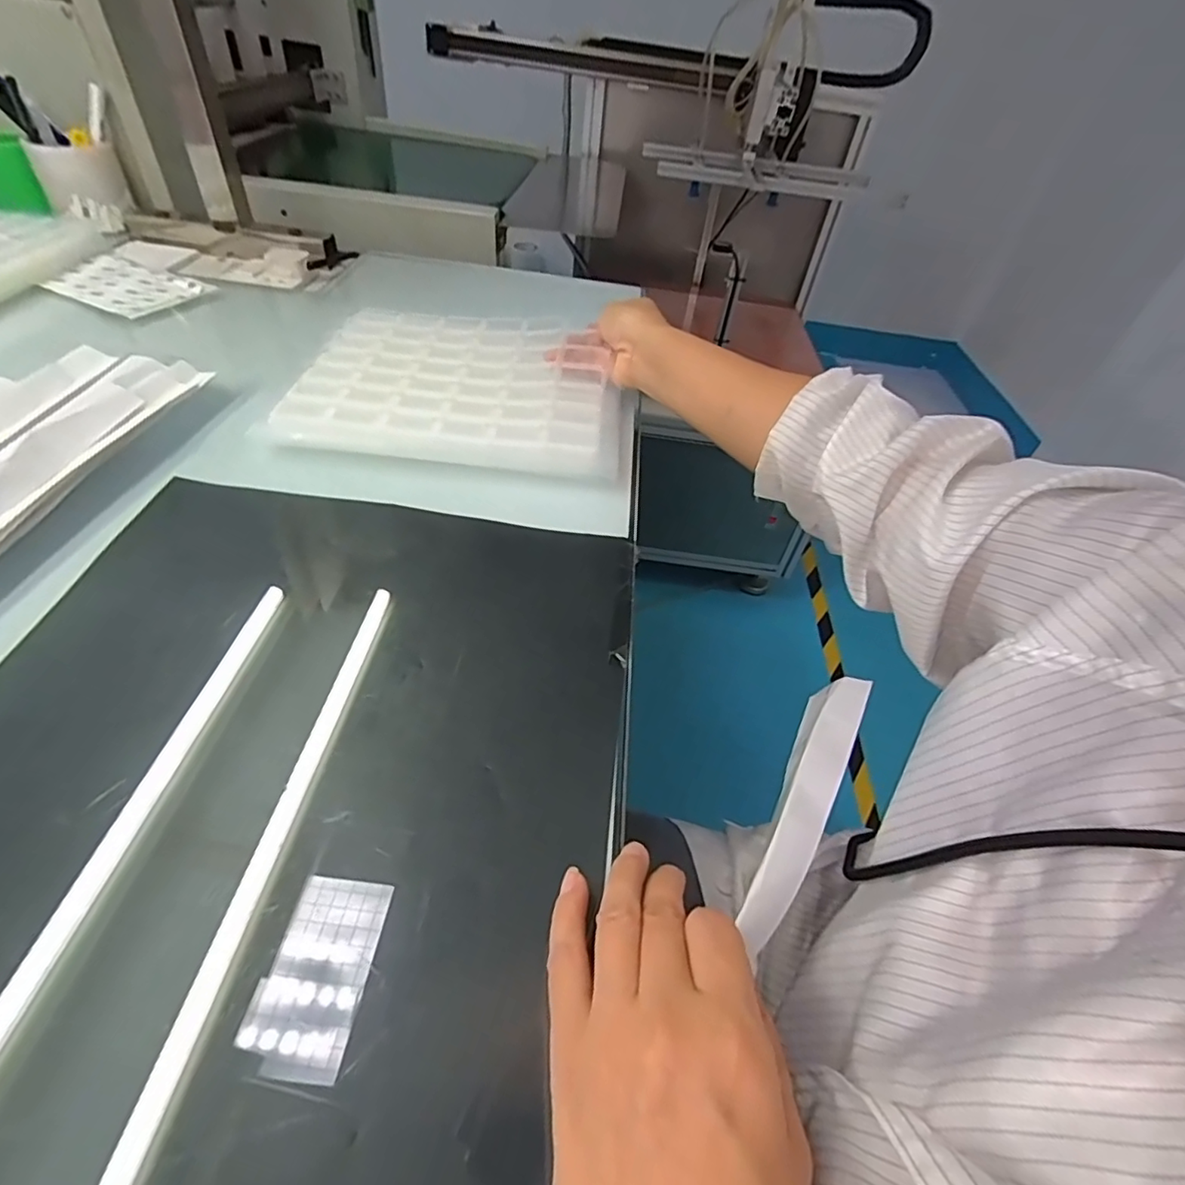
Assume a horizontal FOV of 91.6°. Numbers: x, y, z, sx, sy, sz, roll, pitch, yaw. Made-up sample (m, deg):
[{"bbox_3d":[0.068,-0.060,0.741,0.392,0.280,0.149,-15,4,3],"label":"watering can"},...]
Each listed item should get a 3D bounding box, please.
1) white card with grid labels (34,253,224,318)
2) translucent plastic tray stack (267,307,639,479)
[{"bbox_3d":[-0.513,-0.336,0.629,0.159,0.009,0.105,22,48,13],"label":"white card with grid labels"},{"bbox_3d":[-0.107,-0.190,0.521,0.277,0.024,0.223,4,46,-2],"label":"translucent plastic tray stack"}]

